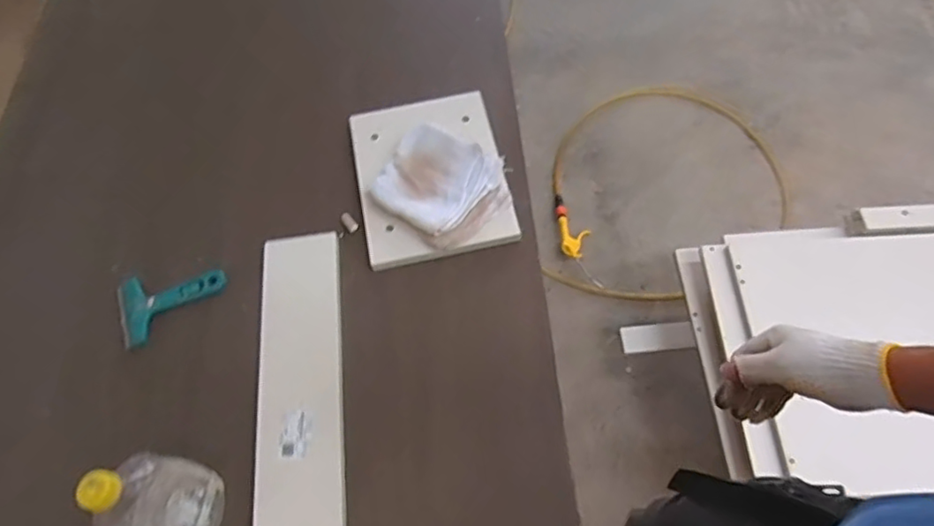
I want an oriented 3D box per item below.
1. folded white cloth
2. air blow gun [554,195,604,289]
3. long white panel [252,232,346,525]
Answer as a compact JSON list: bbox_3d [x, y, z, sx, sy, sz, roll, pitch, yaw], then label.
[{"bbox_3d":[-0.035,-0.113,0.841,0.172,0.036,0.157,34,69,18],"label":"folded white cloth"},{"bbox_3d":[0.283,-0.070,1.541,0.086,0.053,0.286,-6,62,-1],"label":"air blow gun"},{"bbox_3d":[-0.191,0.262,0.671,0.105,0.017,0.660,-8,61,0],"label":"long white panel"}]

